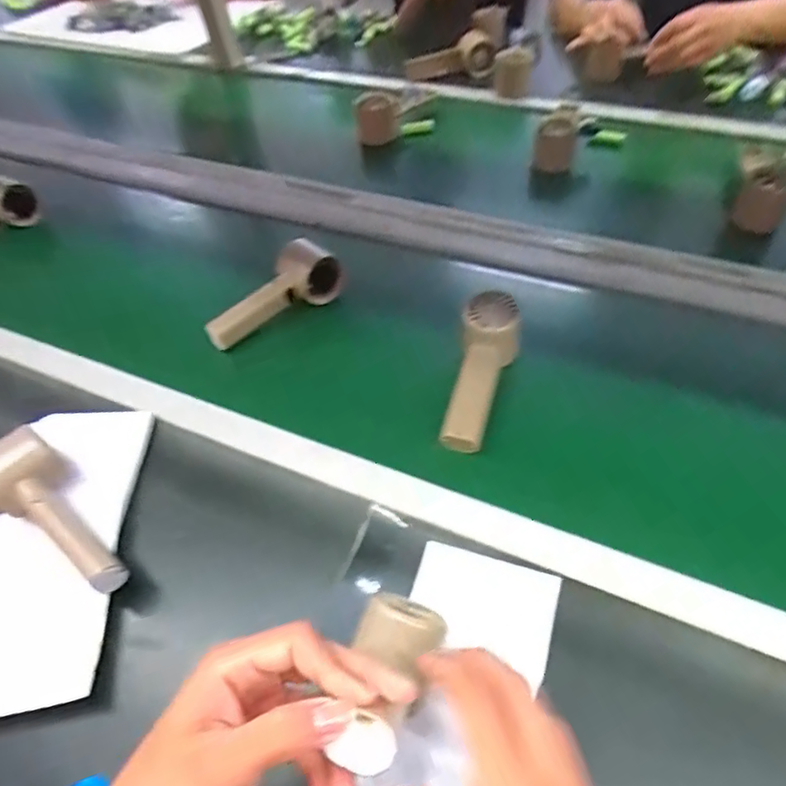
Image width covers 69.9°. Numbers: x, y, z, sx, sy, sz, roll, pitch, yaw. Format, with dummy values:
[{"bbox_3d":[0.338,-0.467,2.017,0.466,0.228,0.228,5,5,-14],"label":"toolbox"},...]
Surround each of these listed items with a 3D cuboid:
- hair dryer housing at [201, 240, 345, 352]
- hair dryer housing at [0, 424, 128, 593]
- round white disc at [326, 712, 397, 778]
[{"bbox_3d":[-0.135,-0.112,0.617,0.161,0.050,0.065,-32,55,-20],"label":"hair dryer housing"},{"bbox_3d":[-0.268,0.092,0.449,0.144,0.056,0.061,28,58,25],"label":"hair dryer housing"},{"bbox_3d":[-0.011,0.147,0.235,0.024,0.007,0.021,16,54,16],"label":"round white disc"}]

